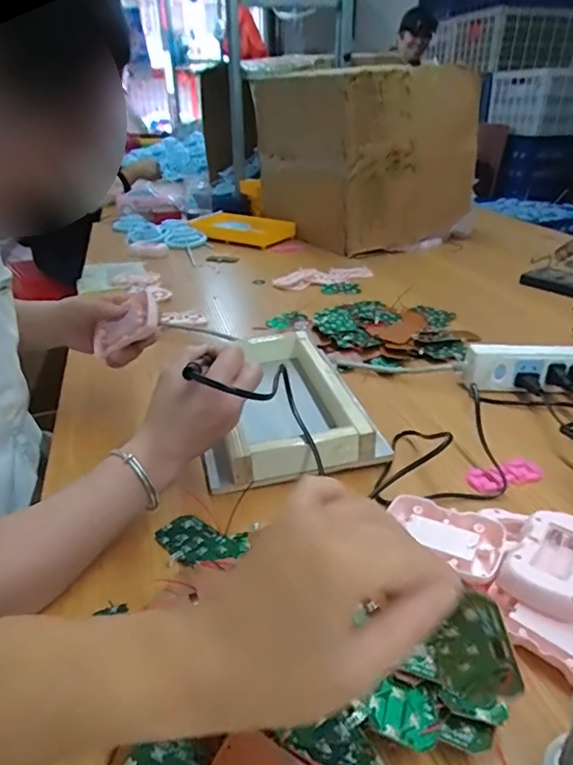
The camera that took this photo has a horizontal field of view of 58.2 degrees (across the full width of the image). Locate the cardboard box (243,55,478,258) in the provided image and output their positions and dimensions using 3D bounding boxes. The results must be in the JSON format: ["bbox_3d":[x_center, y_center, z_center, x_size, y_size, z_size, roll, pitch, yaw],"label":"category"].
[{"bbox_3d":[0.191,-0.565,1.307,0.381,0.372,0.394,-15,31,-23],"label":"cardboard box"}]

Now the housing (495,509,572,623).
[{"bbox_3d":[0.197,0.129,0.378,0.053,0.020,0.091,22,36,35],"label":"housing"}]

